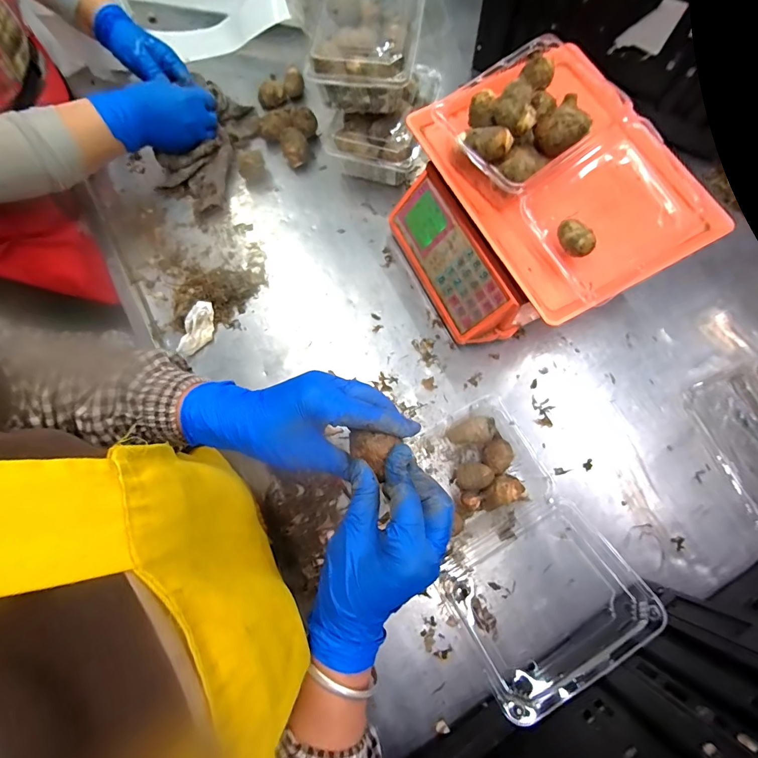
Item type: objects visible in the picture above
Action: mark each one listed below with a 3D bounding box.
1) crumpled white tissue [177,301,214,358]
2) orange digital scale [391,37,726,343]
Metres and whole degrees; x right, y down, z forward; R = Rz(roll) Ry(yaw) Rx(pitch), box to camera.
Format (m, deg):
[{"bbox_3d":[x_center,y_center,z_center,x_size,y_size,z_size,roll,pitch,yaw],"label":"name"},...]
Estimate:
[{"bbox_3d":[-0.239,-0.066,0.501,0.031,0.028,0.074,22,93,5],"label":"crumpled white tissue"},{"bbox_3d":[0.174,-0.199,0.451,0.258,0.168,0.282,-28,78,-5],"label":"orange digital scale"}]

